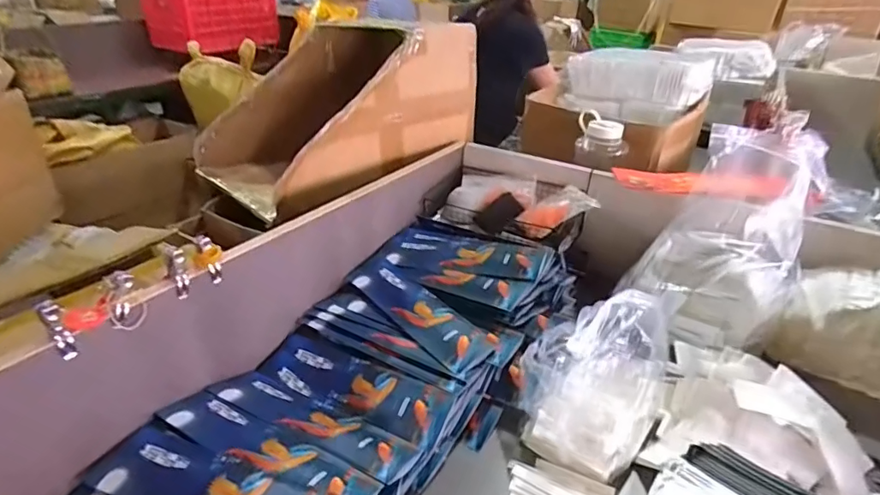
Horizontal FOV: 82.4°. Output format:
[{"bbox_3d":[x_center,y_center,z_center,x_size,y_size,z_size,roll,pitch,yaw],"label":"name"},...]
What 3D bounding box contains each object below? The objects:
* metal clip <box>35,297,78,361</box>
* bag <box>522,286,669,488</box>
[{"bbox_3d":[-0.364,0.079,0.480,0.013,0.069,0.016,28,39,37],"label":"metal clip"},{"bbox_3d":[0.184,0.143,0.613,0.163,0.177,0.192,21,35,29],"label":"bag"}]

